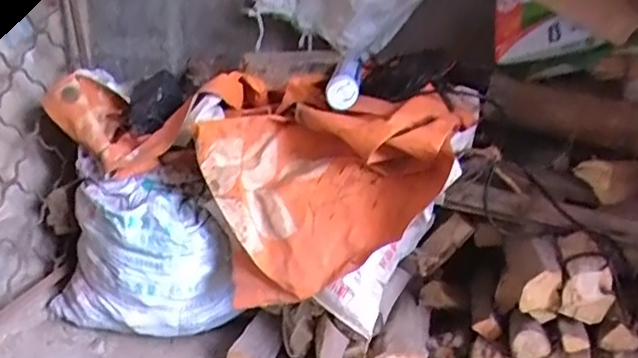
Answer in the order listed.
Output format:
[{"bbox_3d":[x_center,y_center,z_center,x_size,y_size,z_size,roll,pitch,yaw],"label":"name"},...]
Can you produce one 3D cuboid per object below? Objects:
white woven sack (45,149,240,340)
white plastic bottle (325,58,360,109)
[{"bbox_3d":[-0.391,0.175,1.358,0.412,0.334,0.171,11,17,27],"label":"white woven sack"},{"bbox_3d":[0.057,-0.203,1.265,0.066,0.059,0.162,6,33,9],"label":"white plastic bottle"}]

